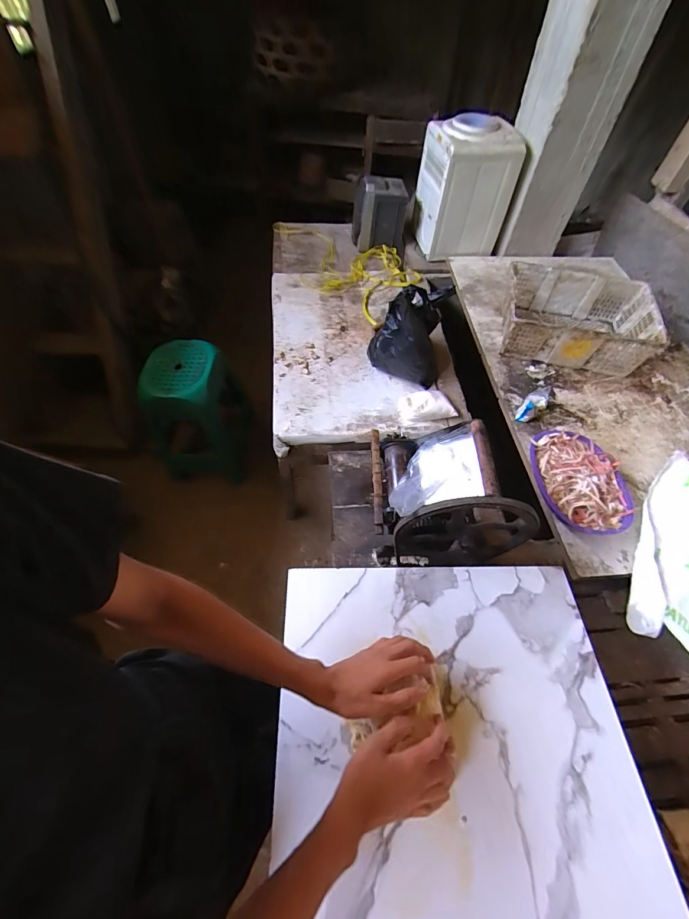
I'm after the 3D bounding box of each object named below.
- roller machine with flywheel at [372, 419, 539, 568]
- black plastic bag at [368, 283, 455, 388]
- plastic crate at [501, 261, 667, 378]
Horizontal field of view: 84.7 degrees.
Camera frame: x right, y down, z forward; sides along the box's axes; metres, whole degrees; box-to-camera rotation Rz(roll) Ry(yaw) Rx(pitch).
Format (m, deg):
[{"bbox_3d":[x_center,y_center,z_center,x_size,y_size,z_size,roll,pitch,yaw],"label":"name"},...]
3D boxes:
[{"bbox_3d":[0.202,0.066,0.789,0.289,0.290,0.235,2,56,-2],"label":"roller machine with flywheel"},{"bbox_3d":[0.209,-0.412,1.204,0.230,0.298,0.199,10,56,3],"label":"black plastic bag"},{"bbox_3d":[0.806,-0.496,1.342,0.464,0.155,0.362,15,57,7],"label":"plastic crate"}]

